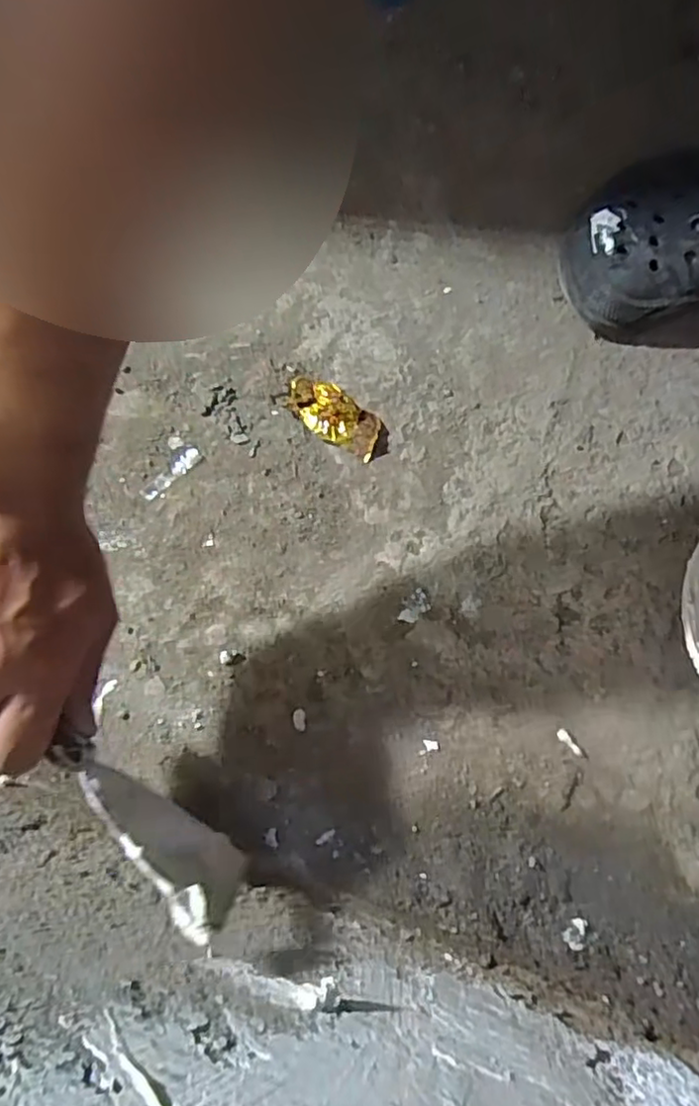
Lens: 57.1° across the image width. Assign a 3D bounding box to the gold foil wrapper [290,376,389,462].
[{"bbox_3d":[-0.009,-0.098,0.462,0.083,0.013,0.037,40,80,7],"label":"gold foil wrapper"}]

